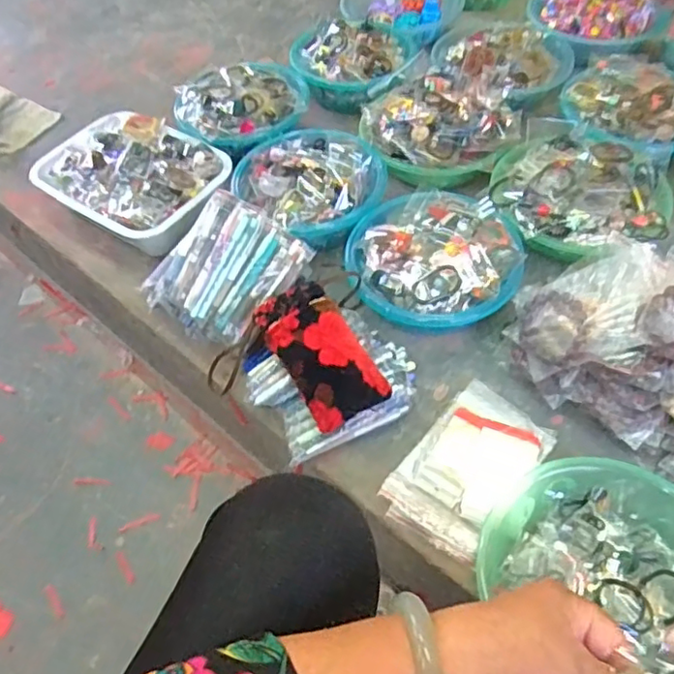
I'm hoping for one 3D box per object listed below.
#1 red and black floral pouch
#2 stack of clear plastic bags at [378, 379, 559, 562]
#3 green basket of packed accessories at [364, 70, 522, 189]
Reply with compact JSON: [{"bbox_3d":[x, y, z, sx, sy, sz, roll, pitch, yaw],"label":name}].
[{"bbox_3d":[-0.023,0.014,0.722,0.091,0.049,0.172,-28,56,-17],"label":"red and black floral pouch"},{"bbox_3d":[0.147,0.144,0.698,0.118,0.019,0.192,33,61,25],"label":"stack of clear plastic bags"},{"bbox_3d":[0.157,-0.318,0.954,0.237,0.088,0.192,5,53,7],"label":"green basket of packed accessories"}]

